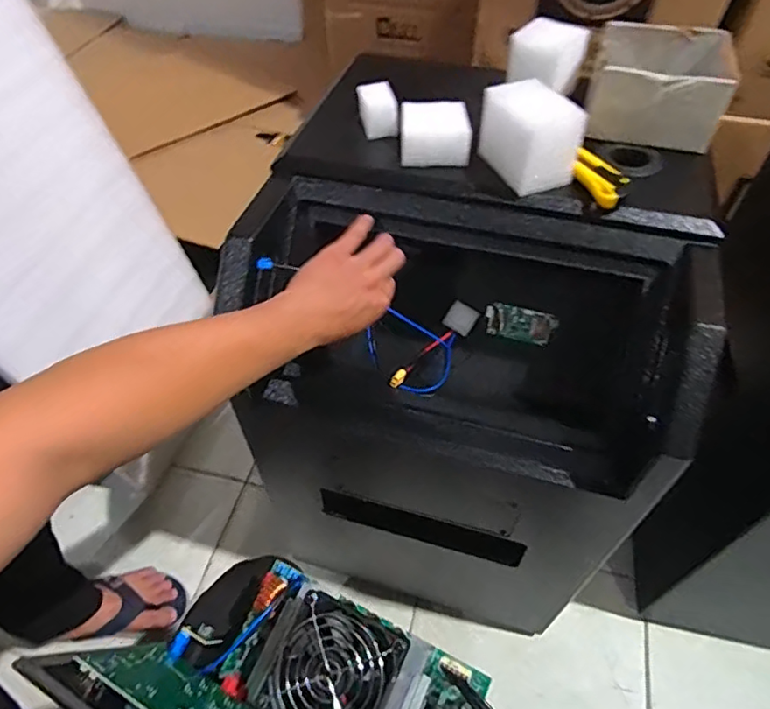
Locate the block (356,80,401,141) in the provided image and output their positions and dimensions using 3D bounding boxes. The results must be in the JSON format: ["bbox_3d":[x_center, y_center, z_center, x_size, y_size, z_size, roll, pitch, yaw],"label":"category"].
[{"bbox_3d":[-0.008,-0.269,0.612,0.041,0.030,0.069,-6,51,-3],"label":"block"}]

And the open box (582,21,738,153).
[{"bbox_3d":[0.294,-0.294,0.599,0.132,0.065,0.140,11,52,10],"label":"open box"}]

